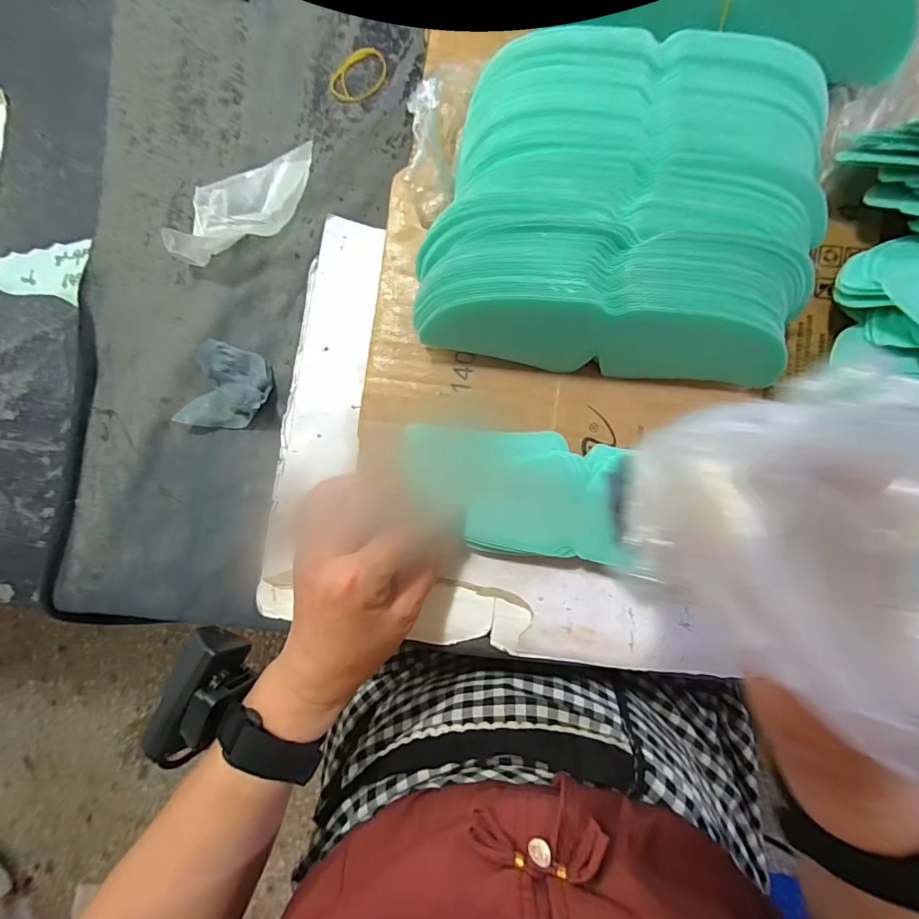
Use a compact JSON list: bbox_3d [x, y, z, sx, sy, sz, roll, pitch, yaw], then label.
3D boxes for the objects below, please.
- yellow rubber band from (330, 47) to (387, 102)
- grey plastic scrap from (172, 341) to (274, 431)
[{"bbox_3d":[-0.077,-0.296,0.322,0.034,0.004,0.049,38,88,3],"label":"yellow rubber band"},{"bbox_3d":[-0.167,-0.051,0.304,0.055,0.023,0.062,17,87,3],"label":"grey plastic scrap"}]

